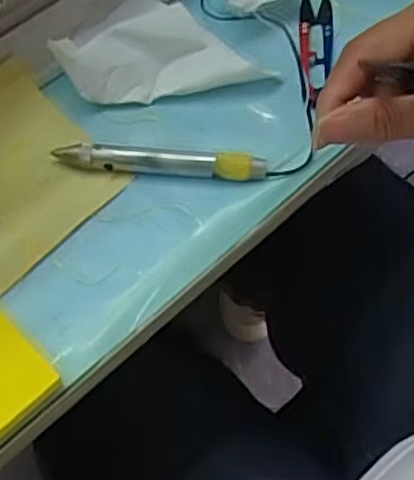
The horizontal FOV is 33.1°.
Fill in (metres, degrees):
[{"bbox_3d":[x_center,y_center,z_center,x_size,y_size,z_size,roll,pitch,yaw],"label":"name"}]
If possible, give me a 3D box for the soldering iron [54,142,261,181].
[{"bbox_3d":[-0.028,-0.047,0.414,0.124,0.012,0.014,4,63,3],"label":"soldering iron"}]

